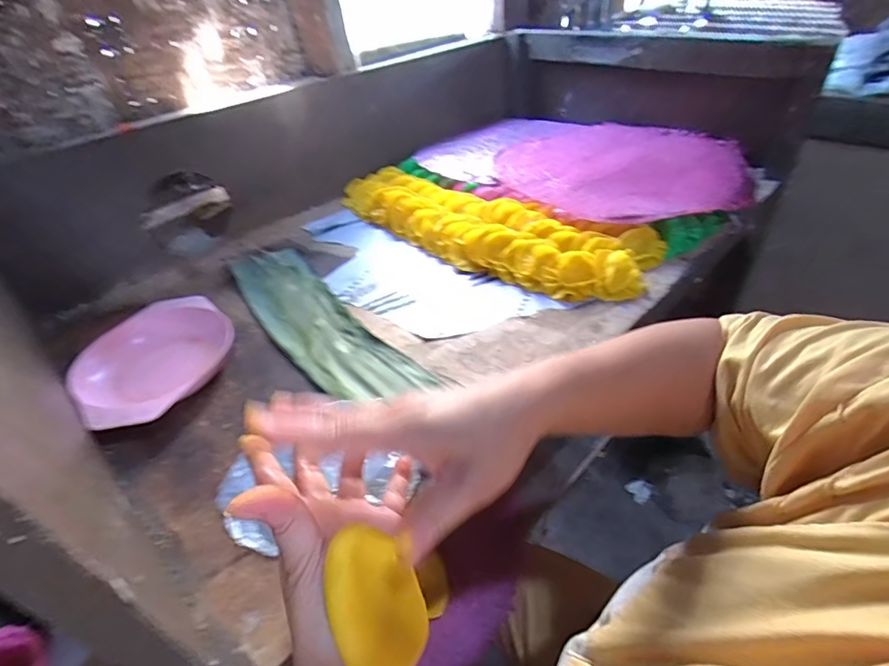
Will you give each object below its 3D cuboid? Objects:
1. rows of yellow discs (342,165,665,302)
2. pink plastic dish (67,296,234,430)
[{"bbox_3d":[0.034,-0.153,0.649,0.491,0.042,0.152,24,48,31],"label":"rows of yellow discs"},{"bbox_3d":[-0.295,0.029,0.477,0.133,0.032,0.166,10,42,18],"label":"pink plastic dish"}]

